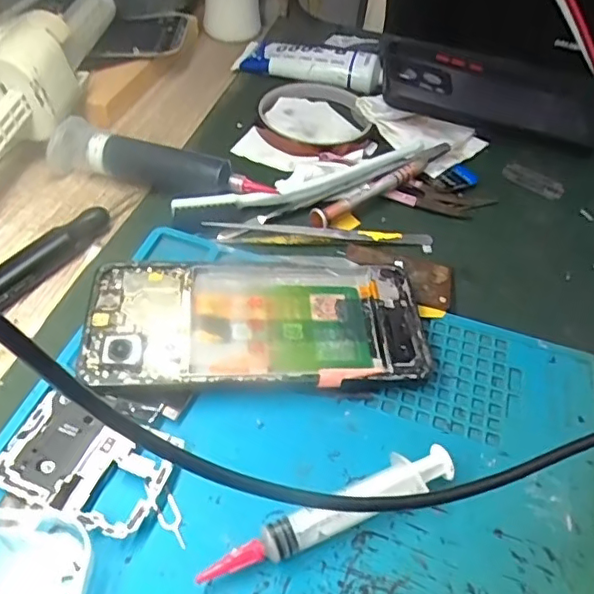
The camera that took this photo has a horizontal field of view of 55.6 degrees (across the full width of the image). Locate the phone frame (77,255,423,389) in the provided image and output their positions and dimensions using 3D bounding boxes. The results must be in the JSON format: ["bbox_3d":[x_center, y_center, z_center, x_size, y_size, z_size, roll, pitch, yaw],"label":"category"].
[{"bbox_3d":[-0.020,0.013,0.275,0.155,0.014,0.077,-2,49,-8],"label":"phone frame"}]

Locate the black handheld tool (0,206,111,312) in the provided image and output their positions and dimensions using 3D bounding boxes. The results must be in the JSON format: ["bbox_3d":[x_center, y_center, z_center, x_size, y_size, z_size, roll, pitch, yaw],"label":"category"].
[{"bbox_3d":[-0.142,-0.008,0.283,0.013,0.017,0.123,28,51,17],"label":"black handheld tool"}]

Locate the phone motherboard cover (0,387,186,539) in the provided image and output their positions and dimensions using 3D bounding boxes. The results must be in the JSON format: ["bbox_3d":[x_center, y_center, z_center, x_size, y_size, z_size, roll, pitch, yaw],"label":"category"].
[{"bbox_3d":[-0.084,0.066,0.225,0.065,0.008,0.043,18,49,10],"label":"phone motherboard cover"}]

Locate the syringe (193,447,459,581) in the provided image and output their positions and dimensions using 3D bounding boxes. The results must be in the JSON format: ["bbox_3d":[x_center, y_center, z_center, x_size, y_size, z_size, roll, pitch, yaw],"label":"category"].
[{"bbox_3d":[0.014,0.083,0.217,0.105,0.015,0.016,-15,52,-19],"label":"syringe"}]

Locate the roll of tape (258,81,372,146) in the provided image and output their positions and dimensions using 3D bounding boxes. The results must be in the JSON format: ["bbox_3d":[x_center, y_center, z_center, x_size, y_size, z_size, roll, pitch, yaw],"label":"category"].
[{"bbox_3d":[0.012,-0.135,0.415,0.083,0.011,0.083,3,48,-4],"label":"roll of tape"}]

